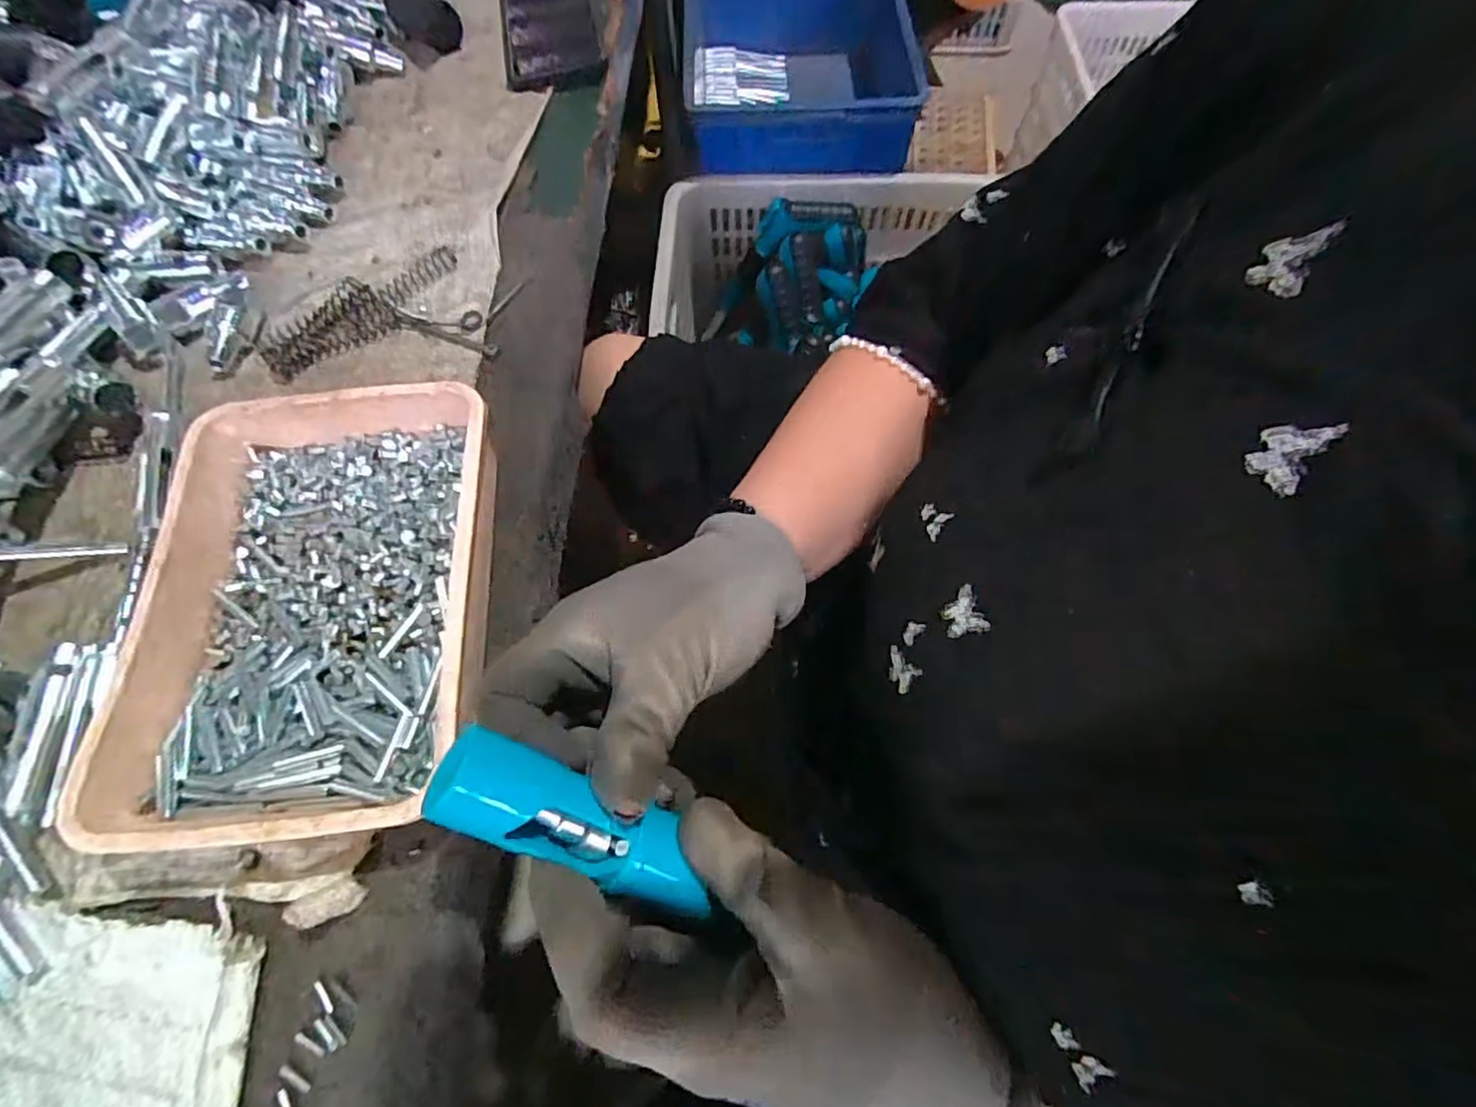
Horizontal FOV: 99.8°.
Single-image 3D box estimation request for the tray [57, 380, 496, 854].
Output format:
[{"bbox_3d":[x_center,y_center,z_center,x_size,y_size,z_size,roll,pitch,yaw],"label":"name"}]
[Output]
[{"bbox_3d":[-0.186,0.018,0.277,0.145,0.040,0.201,-4,65,-2],"label":"tray"}]

